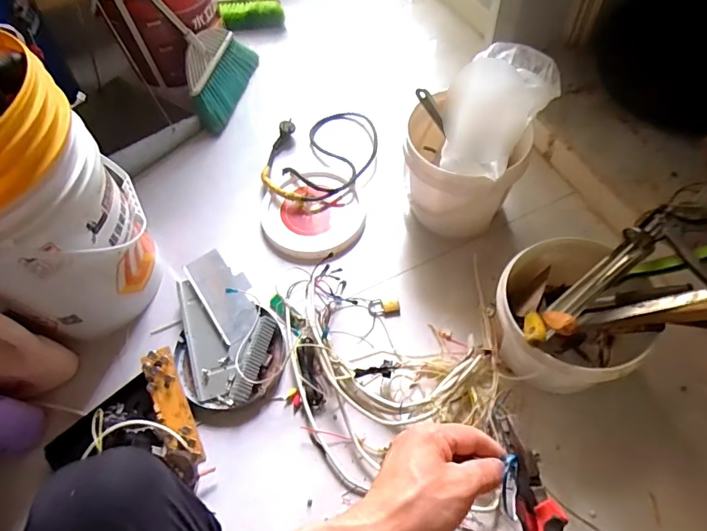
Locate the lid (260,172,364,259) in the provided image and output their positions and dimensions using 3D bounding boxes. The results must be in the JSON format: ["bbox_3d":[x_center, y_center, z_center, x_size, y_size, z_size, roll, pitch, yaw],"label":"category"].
[{"bbox_3d":[-0.089,-0.110,1.013,0.210,0.026,0.206,-1,60,2],"label":"lid"}]

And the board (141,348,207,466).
[{"bbox_3d":[-0.309,0.242,0.811,0.055,0.016,0.201,-27,76,-12],"label":"board"}]

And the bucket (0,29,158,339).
[{"bbox_3d":[-0.529,-0.109,0.774,0.274,0.448,0.311,-29,63,-13],"label":"bucket"}]

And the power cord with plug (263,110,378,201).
[{"bbox_3d":[-0.079,-0.264,1.084,0.264,0.042,0.277,-1,60,2],"label":"power cord with plug"}]

